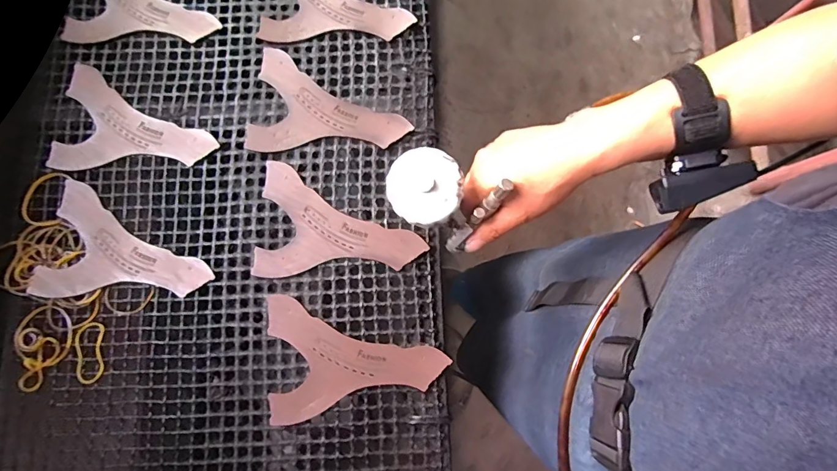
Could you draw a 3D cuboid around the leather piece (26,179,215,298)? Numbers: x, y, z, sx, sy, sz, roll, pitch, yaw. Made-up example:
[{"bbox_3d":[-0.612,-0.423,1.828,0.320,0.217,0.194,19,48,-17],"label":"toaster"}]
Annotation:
[{"bbox_3d":[-0.370,0.014,0.547,0.211,0.006,0.141,7,76,0],"label":"leather piece"}]

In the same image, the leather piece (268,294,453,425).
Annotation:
[{"bbox_3d":[-0.076,0.139,0.519,0.209,0.009,0.144,-7,81,-1],"label":"leather piece"}]

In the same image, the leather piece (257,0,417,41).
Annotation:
[{"bbox_3d":[-0.112,-0.333,0.600,0.208,0.009,0.140,9,83,4],"label":"leather piece"}]

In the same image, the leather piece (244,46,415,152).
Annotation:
[{"bbox_3d":[-0.118,-0.173,0.572,0.208,0.009,0.142,8,82,0],"label":"leather piece"}]

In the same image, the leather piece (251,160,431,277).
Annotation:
[{"bbox_3d":[-0.099,-0.015,0.542,0.208,0.006,0.140,4,83,3],"label":"leather piece"}]

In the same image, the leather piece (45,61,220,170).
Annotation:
[{"bbox_3d":[-0.378,-0.152,0.574,0.213,0.009,0.143,7,80,1],"label":"leather piece"}]

